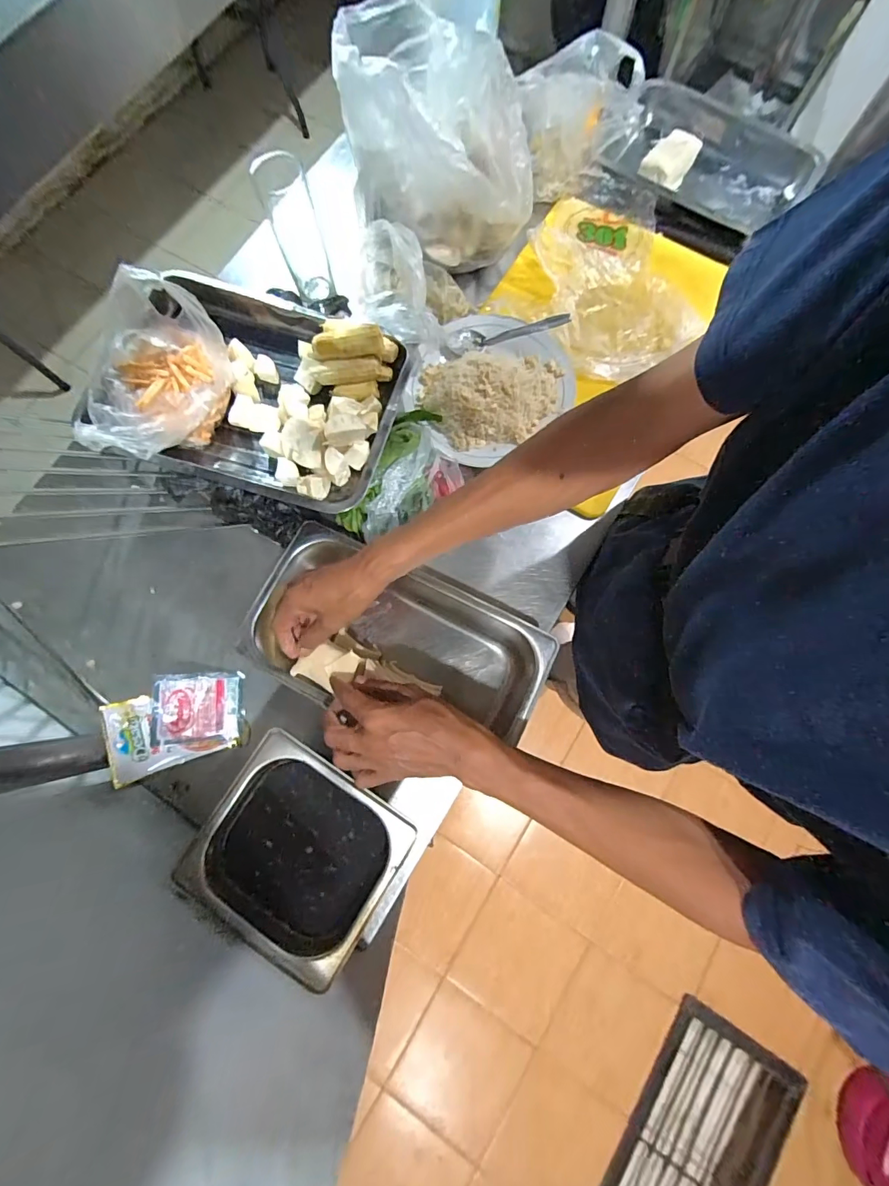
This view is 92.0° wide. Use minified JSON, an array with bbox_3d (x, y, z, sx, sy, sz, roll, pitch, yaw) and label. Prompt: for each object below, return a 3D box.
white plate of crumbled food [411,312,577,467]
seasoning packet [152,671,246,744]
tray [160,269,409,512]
[{"bbox_3d":[0.066,-0.288,0.553,0.231,0.032,0.182,-37,79,-7],"label":"white plate of crumbled food"},{"bbox_3d":[-0.280,0.130,0.490,0.087,0.004,0.075,4,69,-32],"label":"seasoning packet"},{"bbox_3d":[-0.214,-0.241,0.513,0.306,0.049,0.259,14,78,4],"label":"tray"}]

